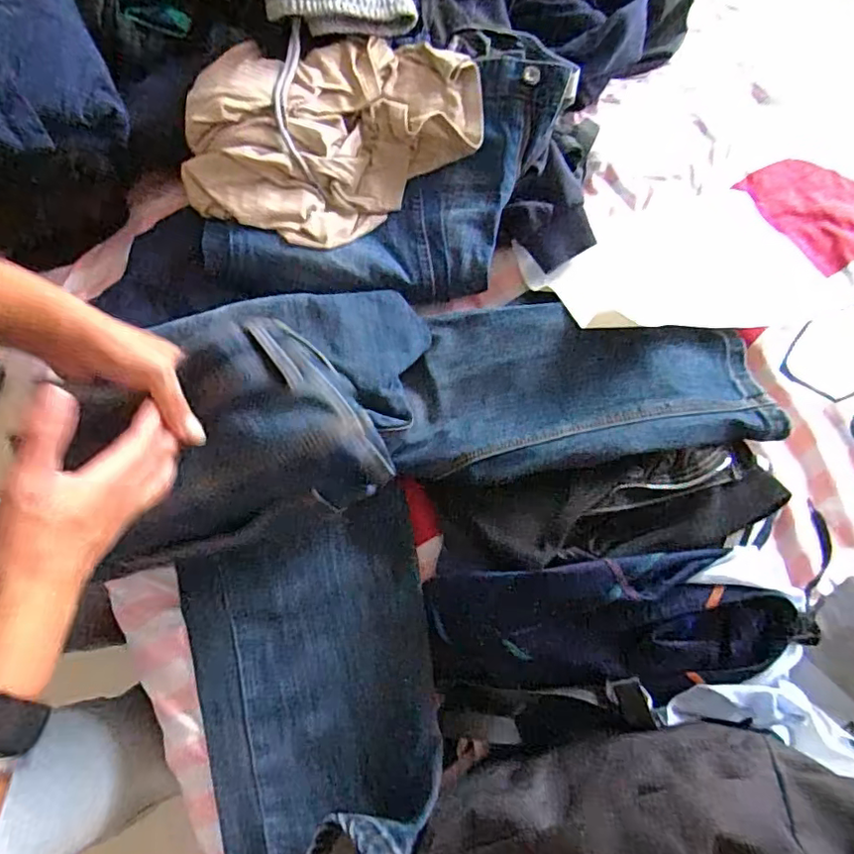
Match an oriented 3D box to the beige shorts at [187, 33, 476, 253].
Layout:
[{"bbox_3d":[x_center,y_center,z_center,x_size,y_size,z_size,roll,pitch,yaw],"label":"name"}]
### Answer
[{"bbox_3d":[-0.113,-0.332,0.615,0.320,0.085,0.234,-35,73,-11],"label":"beige shorts"}]

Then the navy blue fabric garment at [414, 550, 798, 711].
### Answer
[{"bbox_3d":[0.144,0.162,0.458,0.283,0.082,0.096,-4,69,0],"label":"navy blue fabric garment"}]

